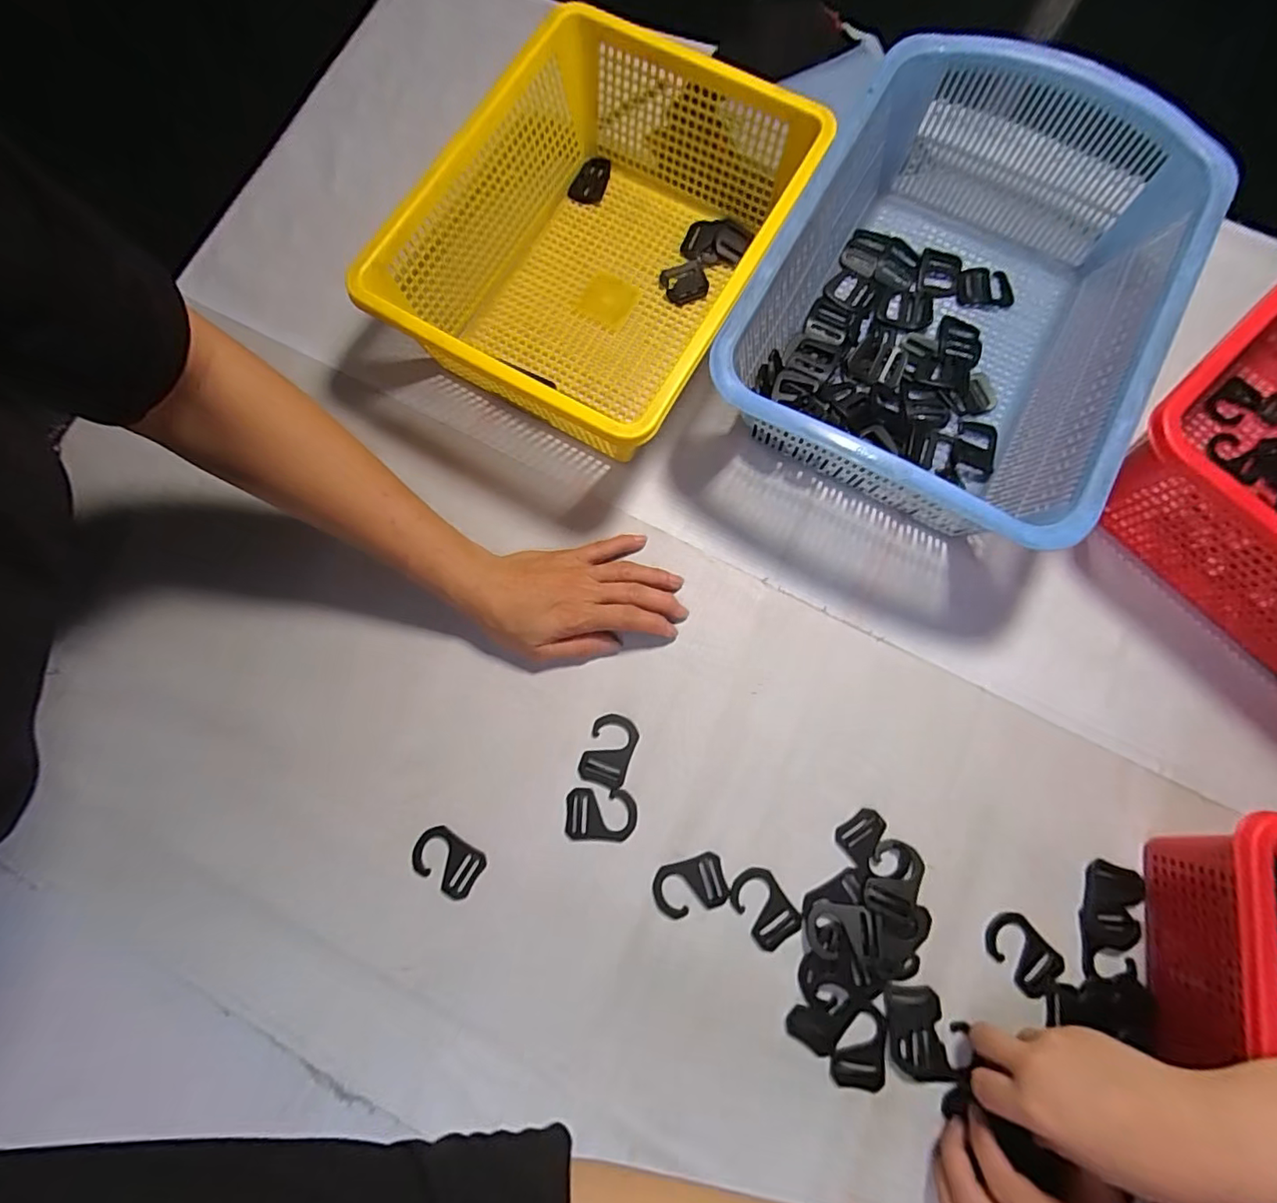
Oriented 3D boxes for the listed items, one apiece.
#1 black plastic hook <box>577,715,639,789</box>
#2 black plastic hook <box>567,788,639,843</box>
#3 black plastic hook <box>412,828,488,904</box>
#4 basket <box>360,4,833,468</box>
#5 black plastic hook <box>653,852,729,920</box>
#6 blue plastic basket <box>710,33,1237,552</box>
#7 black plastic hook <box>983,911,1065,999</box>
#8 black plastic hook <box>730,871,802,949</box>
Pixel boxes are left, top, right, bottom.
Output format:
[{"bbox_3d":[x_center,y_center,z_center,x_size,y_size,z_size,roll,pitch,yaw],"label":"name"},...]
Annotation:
[{"bbox_3d":[-0.022,0.109,0.415,0.034,0.004,0.049,17,79,4],"label":"black plastic hook"},{"bbox_3d":[-0.027,0.153,0.406,0.050,0.004,0.035,1,78,1],"label":"black plastic hook"},{"bbox_3d":[-0.136,0.184,0.401,0.049,0.004,0.035,31,80,7],"label":"black plastic hook"},{"bbox_3d":[-0.029,-0.269,0.446,0.238,0.103,0.299,28,80,6],"label":"basket"},{"bbox_3d":[0.036,0.198,0.394,0.050,0.004,0.034,-17,78,-3],"label":"black plastic hook"},{"bbox_3d":[0.235,-0.224,0.431,0.260,0.104,0.357,29,80,7],"label":"blue plastic basket"},{"bbox_3d":[0.258,0.237,0.383,0.035,0.004,0.051,-42,81,-7],"label":"black plastic hook"},{"bbox_3d":[0.086,0.211,0.392,0.035,0.004,0.050,-34,80,-6],"label":"black plastic hook"}]

